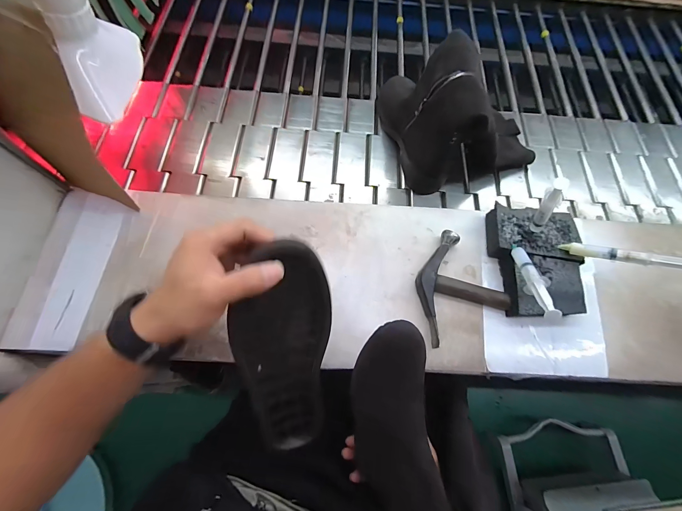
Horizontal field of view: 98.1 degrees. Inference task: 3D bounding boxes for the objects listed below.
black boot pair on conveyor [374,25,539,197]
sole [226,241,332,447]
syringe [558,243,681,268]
[{"bbox_3d":[0.230,-0.281,0.526,0.256,0.197,0.236,-14,70,-8],"label":"black boot pair on conveyor"},{"bbox_3d":[-0.063,0.112,0.319,0.094,0.027,0.267,3,113,-2],"label":"sole"},{"bbox_3d":[0.374,0.001,0.385,0.142,0.016,0.022,14,64,40],"label":"syringe"}]

